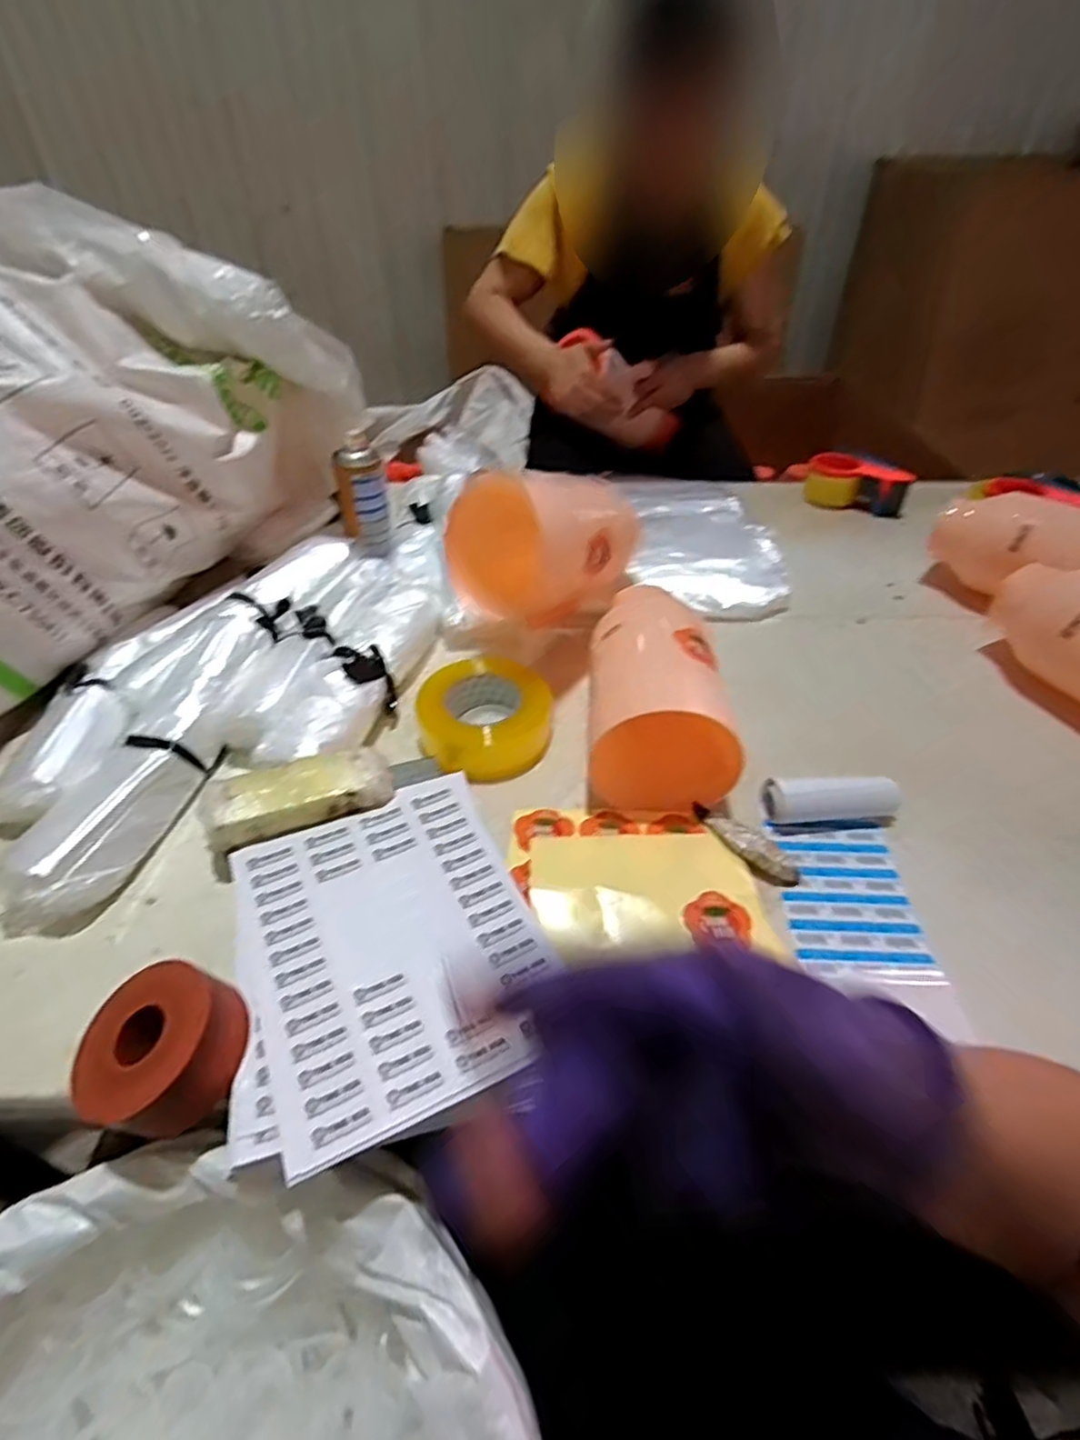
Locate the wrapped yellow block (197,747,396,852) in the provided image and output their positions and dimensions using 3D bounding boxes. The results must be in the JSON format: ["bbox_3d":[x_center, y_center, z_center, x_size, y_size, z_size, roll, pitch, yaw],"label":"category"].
[{"bbox_3d":[-0.215,0.064,0.612,0.158,0.031,0.062,-18,46,-17],"label":"wrapped yellow block"}]

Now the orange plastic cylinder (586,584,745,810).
[{"bbox_3d":[0.115,-0.045,0.692,0.121,0.108,0.244,0,44,2],"label":"orange plastic cylinder"}]

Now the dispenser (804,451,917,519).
[{"bbox_3d":[0.509,-0.380,1.104,0.154,0.074,0.060,17,47,19],"label":"dispenser"}]

